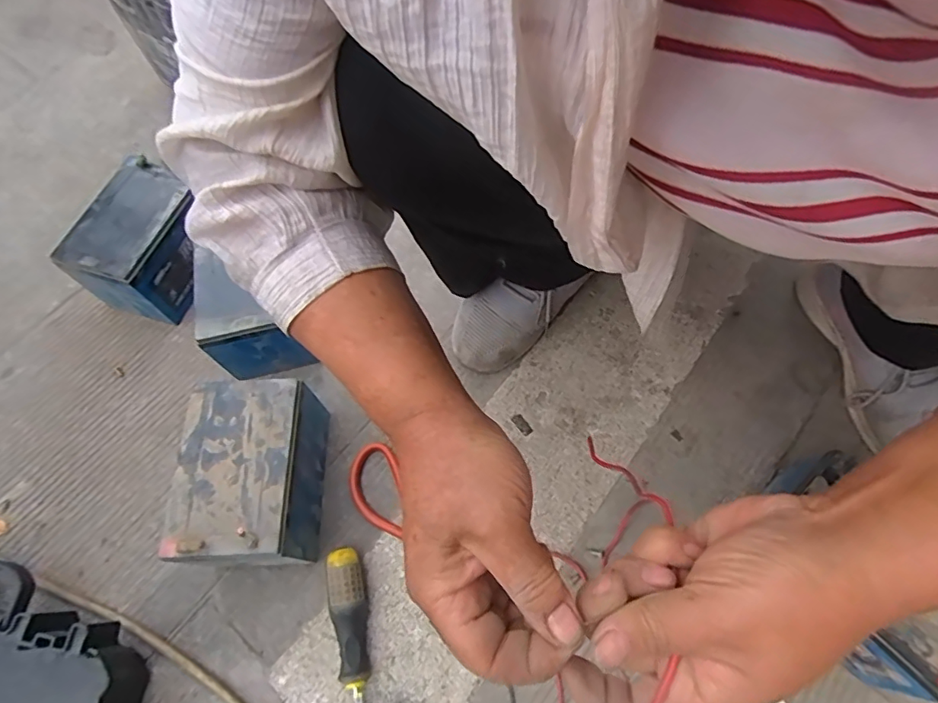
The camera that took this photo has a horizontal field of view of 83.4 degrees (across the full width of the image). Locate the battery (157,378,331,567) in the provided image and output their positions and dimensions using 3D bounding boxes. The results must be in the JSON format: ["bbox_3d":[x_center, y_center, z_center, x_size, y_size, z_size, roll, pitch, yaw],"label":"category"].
[{"bbox_3d":[-0.192,0.115,0.483,0.105,0.104,0.152,-3,66,1],"label":"battery"}]

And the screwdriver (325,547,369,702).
[{"bbox_3d":[-0.096,0.298,0.436,0.030,0.034,0.252,-8,66,-1],"label":"screwdriver"}]

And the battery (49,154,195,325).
[{"bbox_3d":[-0.361,-0.122,0.601,0.108,0.098,0.148,19,68,11],"label":"battery"}]

